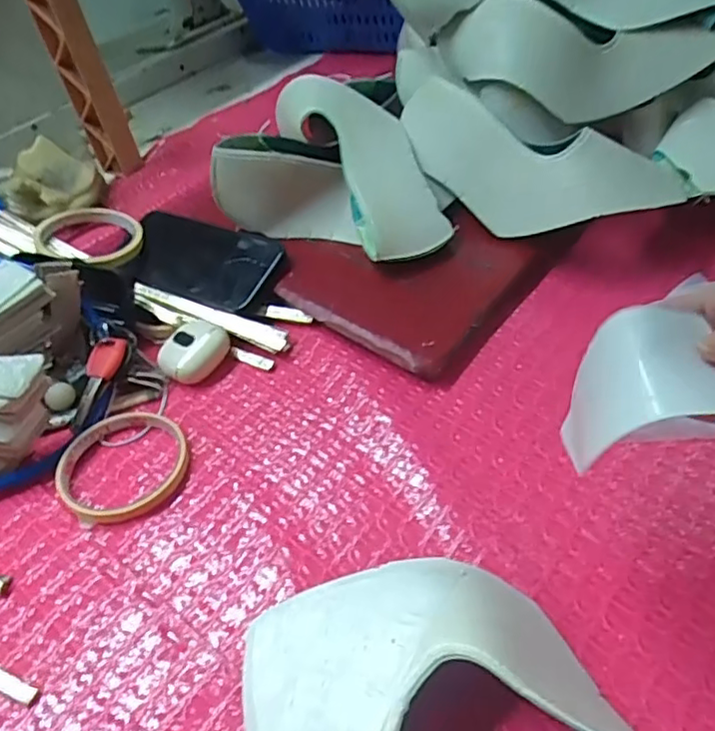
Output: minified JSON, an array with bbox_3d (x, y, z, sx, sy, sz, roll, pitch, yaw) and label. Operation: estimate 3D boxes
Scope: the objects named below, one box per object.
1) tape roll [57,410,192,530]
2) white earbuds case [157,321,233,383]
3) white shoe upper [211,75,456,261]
[{"bbox_3d":[-0.160,0.068,0.416,0.082,0.011,0.084,-4,46,4],"label":"tape roll"},{"bbox_3d":[-0.127,-0.012,0.477,0.035,0.026,0.053,22,53,26],"label":"white earbuds case"},{"bbox_3d":[-0.005,-0.176,0.543,0.208,0.080,0.155,20,52,24],"label":"white shoe upper"}]

